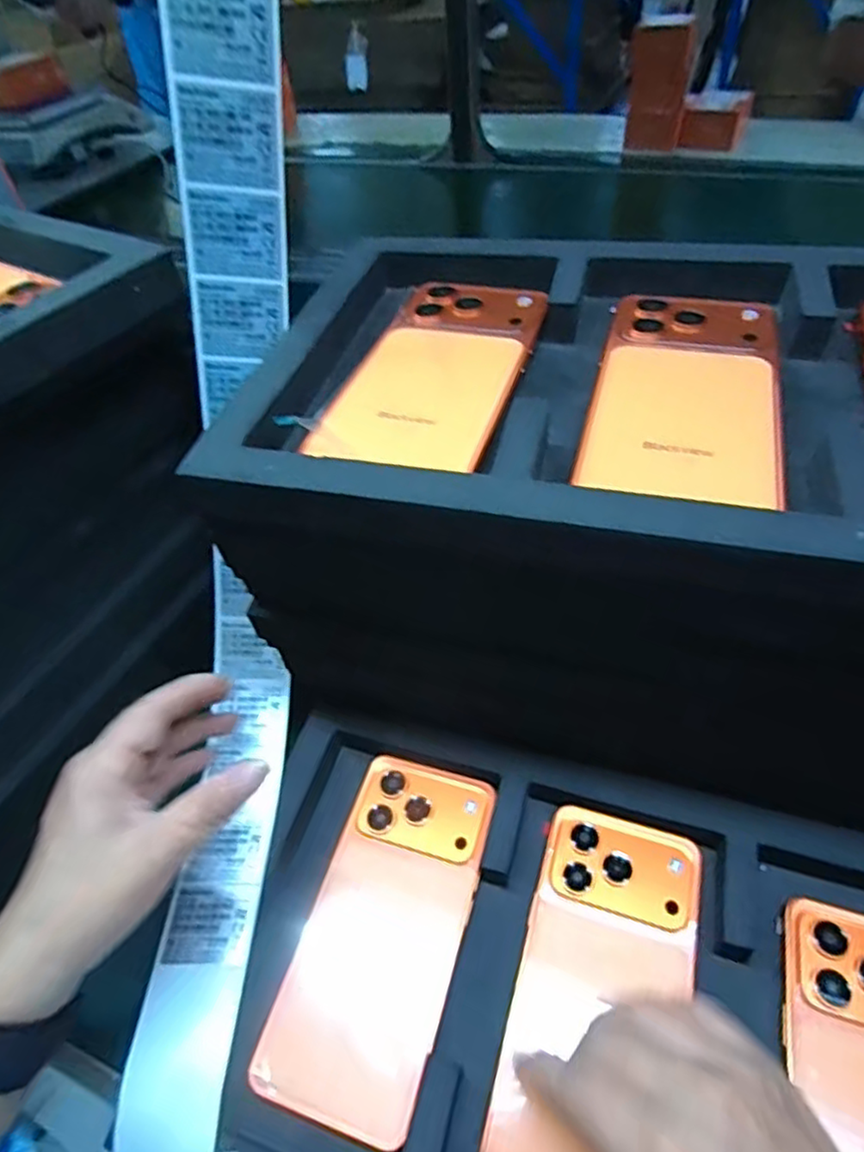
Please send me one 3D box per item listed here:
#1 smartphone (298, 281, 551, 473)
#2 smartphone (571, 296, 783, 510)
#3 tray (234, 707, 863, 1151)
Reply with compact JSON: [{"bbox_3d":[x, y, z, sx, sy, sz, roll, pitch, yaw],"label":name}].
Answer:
[{"bbox_3d":[0.003,-0.098,0.304,0.075,0.009,0.154,11,50,16],"label":"smartphone"},{"bbox_3d":[0.111,-0.083,0.281,0.076,0.012,0.141,12,49,14],"label":"smartphone"},{"bbox_3d":[0.127,0.205,0.273,0.474,0.034,0.222,12,49,15],"label":"tray"}]

